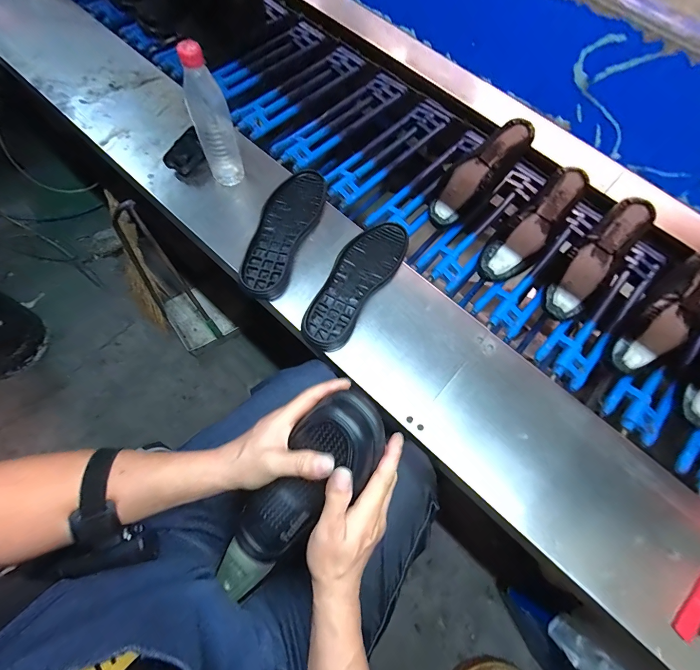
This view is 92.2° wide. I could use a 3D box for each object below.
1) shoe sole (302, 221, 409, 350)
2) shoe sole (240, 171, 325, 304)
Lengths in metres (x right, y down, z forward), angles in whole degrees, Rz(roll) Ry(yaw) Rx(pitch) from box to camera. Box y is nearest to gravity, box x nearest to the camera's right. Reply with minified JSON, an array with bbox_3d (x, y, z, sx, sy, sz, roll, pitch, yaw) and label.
[{"bbox_3d":[0.009,-0.097,0.599,0.098,0.024,0.276,32,70,10],"label":"shoe sole"},{"bbox_3d":[-0.122,-0.192,0.618,0.096,0.022,0.275,18,68,4],"label":"shoe sole"}]

